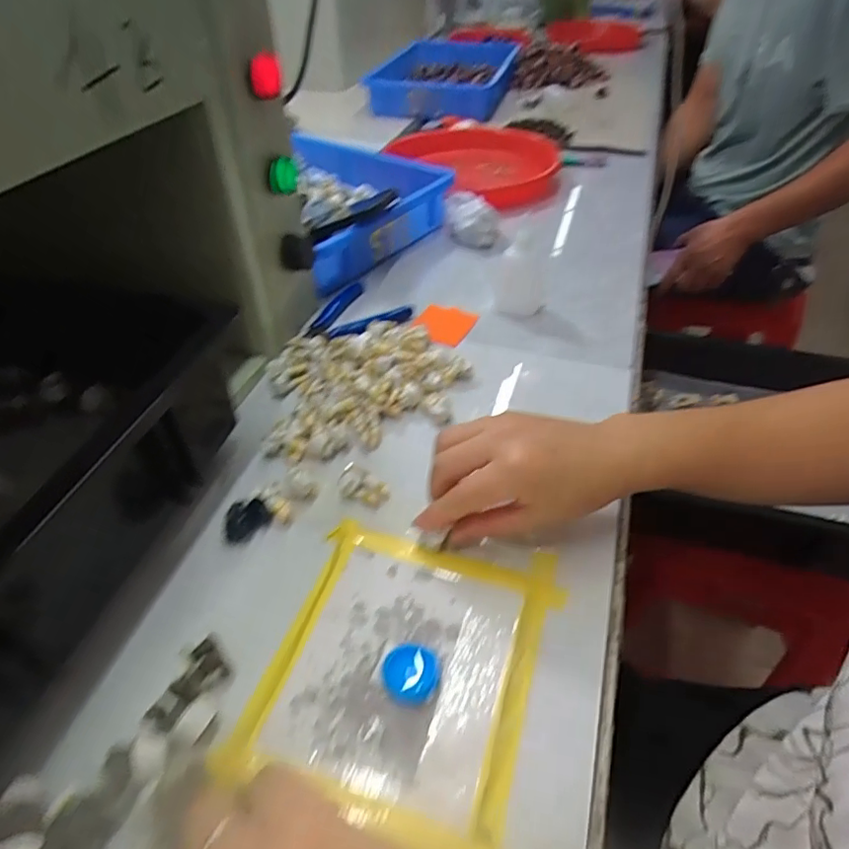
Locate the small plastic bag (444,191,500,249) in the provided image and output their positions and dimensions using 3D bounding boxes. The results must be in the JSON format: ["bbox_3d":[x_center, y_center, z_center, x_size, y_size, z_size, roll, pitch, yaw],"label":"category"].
[{"bbox_3d":[0.055,-0.242,0.654,0.064,0.047,0.049,7,45,8],"label":"small plastic bag"}]

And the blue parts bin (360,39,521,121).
[{"bbox_3d":[0.054,-0.752,1.165,0.260,0.059,0.453,8,45,8],"label":"blue parts bin"}]

